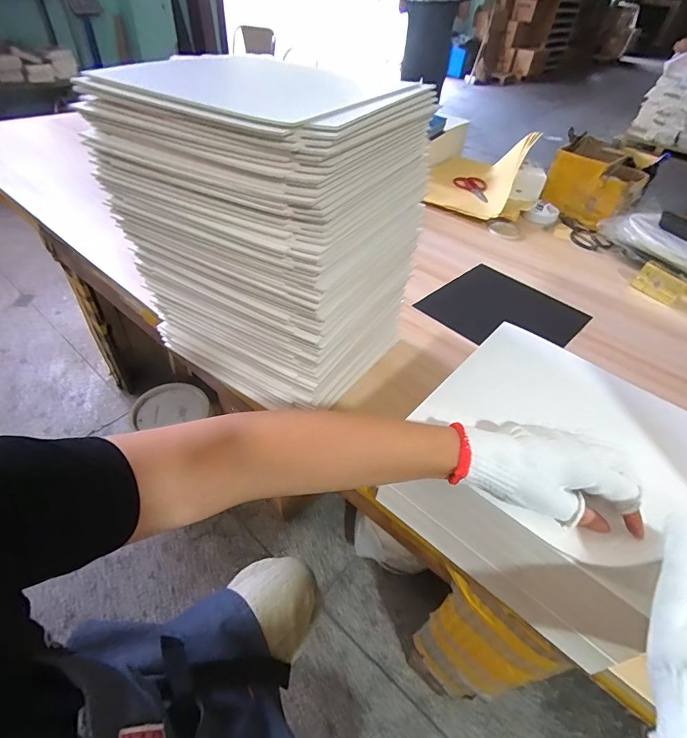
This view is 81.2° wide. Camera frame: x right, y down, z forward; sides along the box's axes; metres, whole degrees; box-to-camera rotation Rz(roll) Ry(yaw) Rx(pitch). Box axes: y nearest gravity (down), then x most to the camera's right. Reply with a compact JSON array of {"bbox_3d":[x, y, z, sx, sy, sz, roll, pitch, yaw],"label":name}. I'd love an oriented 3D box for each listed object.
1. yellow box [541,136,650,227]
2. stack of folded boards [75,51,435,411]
[{"bbox_3d":[0.702,-0.514,1.114,0.251,0.138,0.223,-32,56,-31],"label":"yellow box"},{"bbox_3d":[-0.093,-0.171,0.547,0.312,0.362,0.250,24,48,18],"label":"stack of folded boards"}]

